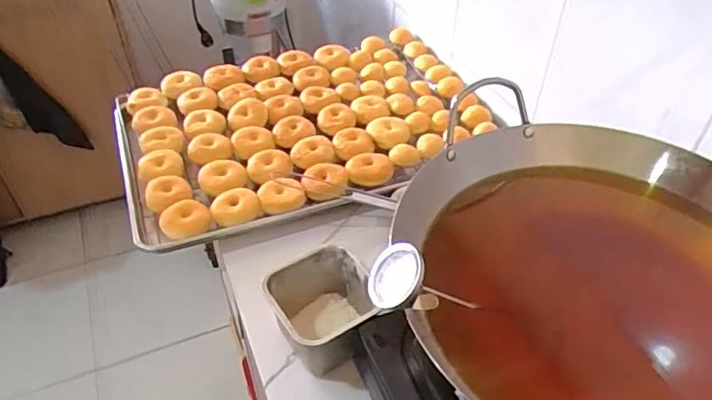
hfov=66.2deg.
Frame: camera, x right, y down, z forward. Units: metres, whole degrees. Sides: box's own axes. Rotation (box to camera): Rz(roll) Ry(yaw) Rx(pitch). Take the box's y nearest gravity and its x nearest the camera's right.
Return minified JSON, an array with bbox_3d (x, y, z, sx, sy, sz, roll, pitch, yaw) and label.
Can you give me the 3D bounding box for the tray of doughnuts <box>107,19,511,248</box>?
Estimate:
[{"bbox_3d":[-0.094,-0.140,0.966,0.619,0.061,0.415,-13,45,-15],"label":"tray of doughnuts"}]

